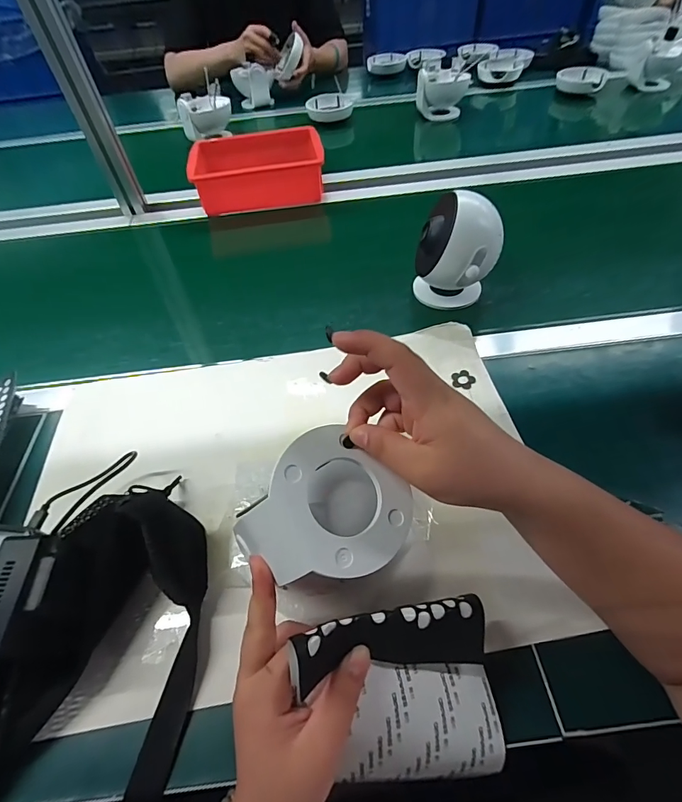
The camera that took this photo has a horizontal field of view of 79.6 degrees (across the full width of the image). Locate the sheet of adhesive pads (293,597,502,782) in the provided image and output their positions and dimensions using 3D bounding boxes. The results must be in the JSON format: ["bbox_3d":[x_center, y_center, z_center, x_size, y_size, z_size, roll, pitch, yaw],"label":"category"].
[{"bbox_3d":[0.038,0.188,0.257,0.144,0.034,0.117,6,92,-17],"label":"sheet of adhesive pads"}]

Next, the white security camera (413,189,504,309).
[{"bbox_3d":[0.146,-0.186,0.531,0.100,0.140,0.086,21,56,20],"label":"white security camera"}]

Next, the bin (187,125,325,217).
[{"bbox_3d":[-0.156,-0.441,0.788,0.235,0.082,0.158,-10,51,-3],"label":"bin"}]

